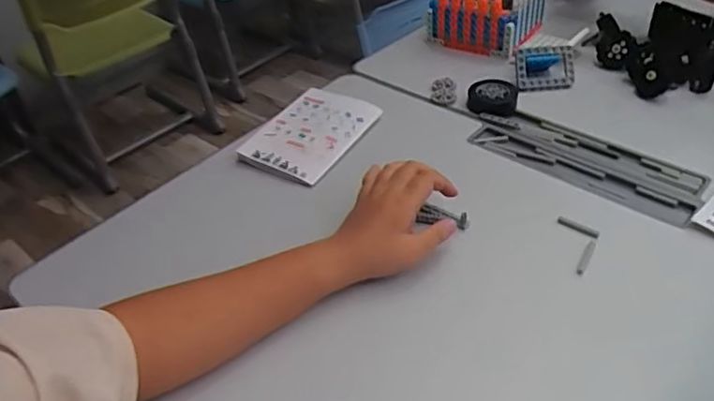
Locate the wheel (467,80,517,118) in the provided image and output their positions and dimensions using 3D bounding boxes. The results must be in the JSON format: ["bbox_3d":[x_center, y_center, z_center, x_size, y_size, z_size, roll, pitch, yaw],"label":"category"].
[{"bbox_3d":[0.168,-0.128,0.726,0.056,0.029,0.061,-4,40,4],"label":"wheel"}]

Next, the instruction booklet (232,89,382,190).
[{"bbox_3d":[-0.056,-0.080,0.697,0.113,0.012,0.143,22,56,28],"label":"instruction booklet"}]

